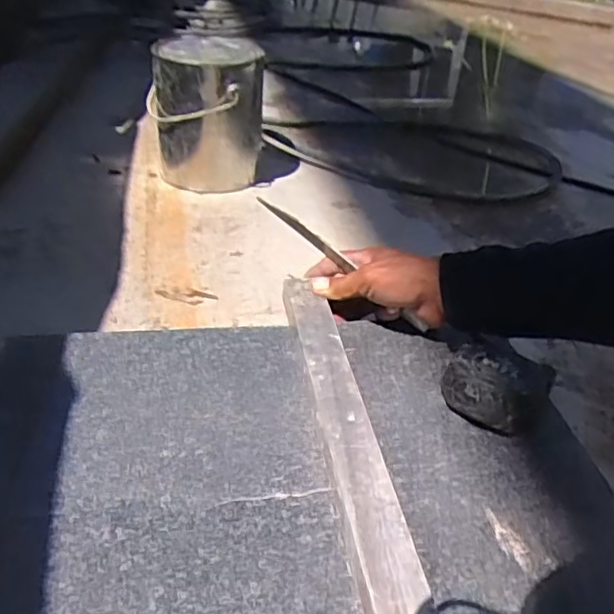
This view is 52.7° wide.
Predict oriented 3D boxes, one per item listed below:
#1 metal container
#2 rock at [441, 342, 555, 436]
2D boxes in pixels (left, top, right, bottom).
[{"bbox_3d":[-0.162,-0.304,0.980,0.177,0.192,0.153,1,35,-6],"label":"metal container"},{"bbox_3d":[0.161,0.070,0.532,0.081,0.045,0.074,21,37,21],"label":"rock"}]

